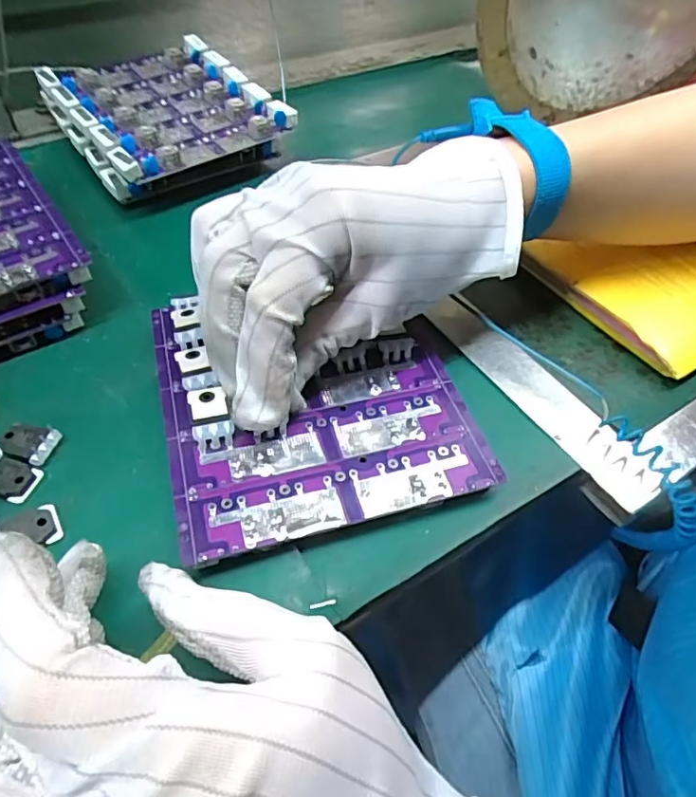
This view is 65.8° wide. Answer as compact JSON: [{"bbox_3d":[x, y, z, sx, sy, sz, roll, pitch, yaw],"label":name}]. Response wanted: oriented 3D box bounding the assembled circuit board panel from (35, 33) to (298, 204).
[{"bbox_3d":[-0.127,-0.199,0.376,0.128,0.033,0.145,-31,60,-25],"label":"assembled circuit board panel"}]

